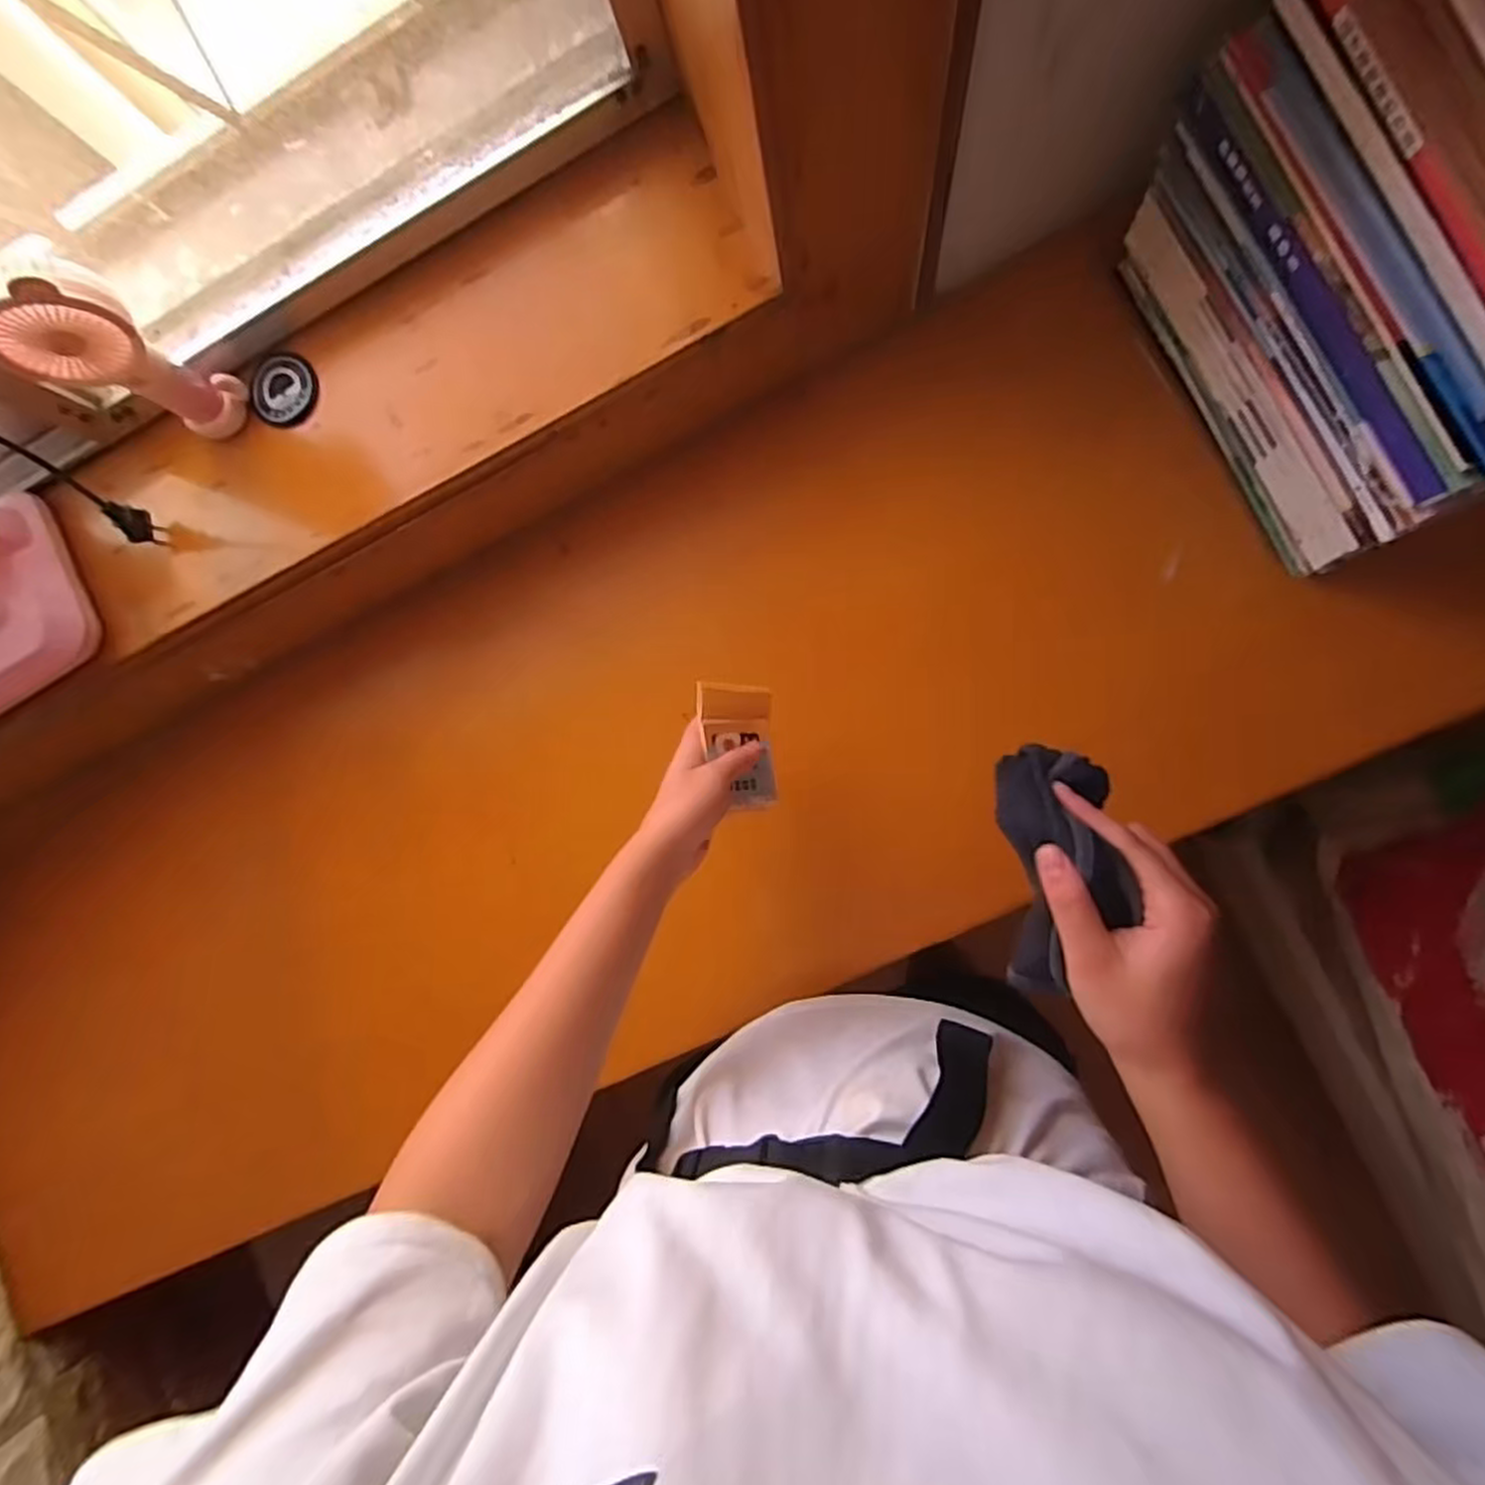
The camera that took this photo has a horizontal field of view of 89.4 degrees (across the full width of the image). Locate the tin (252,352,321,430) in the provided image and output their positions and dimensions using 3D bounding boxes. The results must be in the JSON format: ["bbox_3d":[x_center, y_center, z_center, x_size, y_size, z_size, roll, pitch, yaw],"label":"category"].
[{"bbox_3d":[-0.370,-0.285,0.607,0.049,0.016,0.057,24,92,9],"label":"tin"}]

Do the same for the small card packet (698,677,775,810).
[{"bbox_3d":[-0.001,0.002,0.541,0.009,0.067,0.092,-20,72,46],"label":"small card packet"}]

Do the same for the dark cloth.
[{"bbox_3d":[0.163,0.065,0.381,0.057,0.049,0.127,-3,85,9],"label":"dark cloth"}]

